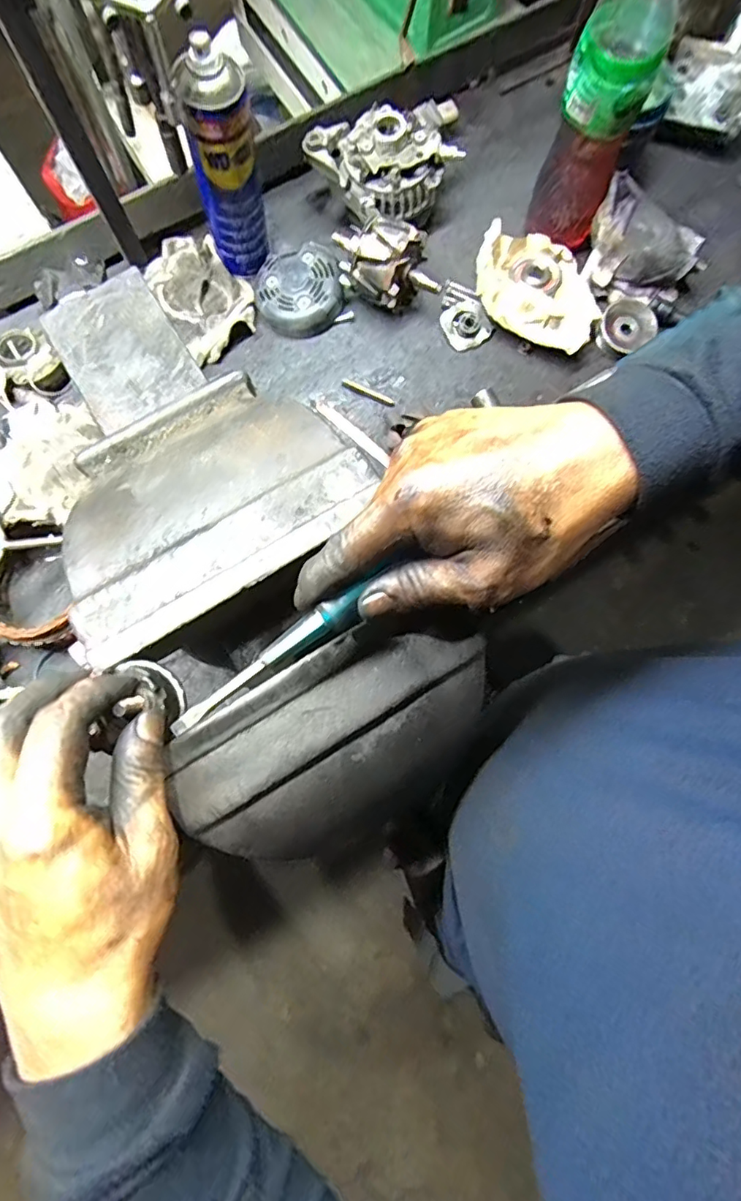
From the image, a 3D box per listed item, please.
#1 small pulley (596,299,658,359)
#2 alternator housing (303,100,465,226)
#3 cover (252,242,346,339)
[{"bbox_3d":[0.306,-0.328,0.643,0.073,0.021,0.057,-31,81,-7],"label":"small pulley"},{"bbox_3d":[0.013,-0.483,0.607,0.168,0.092,0.092,-4,79,-2],"label":"alternator housing"},{"bbox_3d":[-0.085,-0.363,0.623,0.102,0.038,0.093,-12,79,-3],"label":"cover"}]

